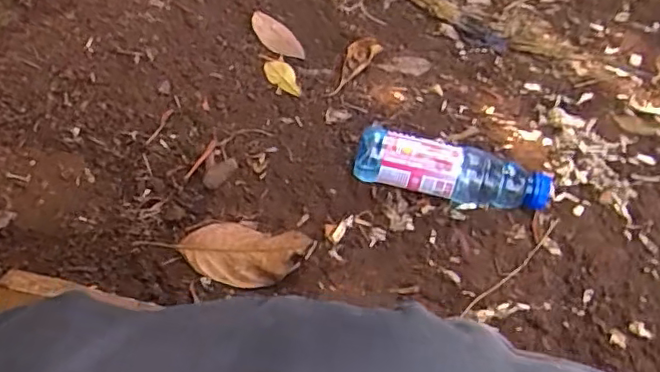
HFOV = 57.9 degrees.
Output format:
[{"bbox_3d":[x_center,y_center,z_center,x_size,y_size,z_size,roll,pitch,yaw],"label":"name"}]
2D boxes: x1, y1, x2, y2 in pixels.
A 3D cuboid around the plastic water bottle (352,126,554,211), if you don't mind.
[{"bbox_3d":[0.144,-0.017,0.686,0.230,0.052,0.060,13,47,-2],"label":"plastic water bottle"}]

